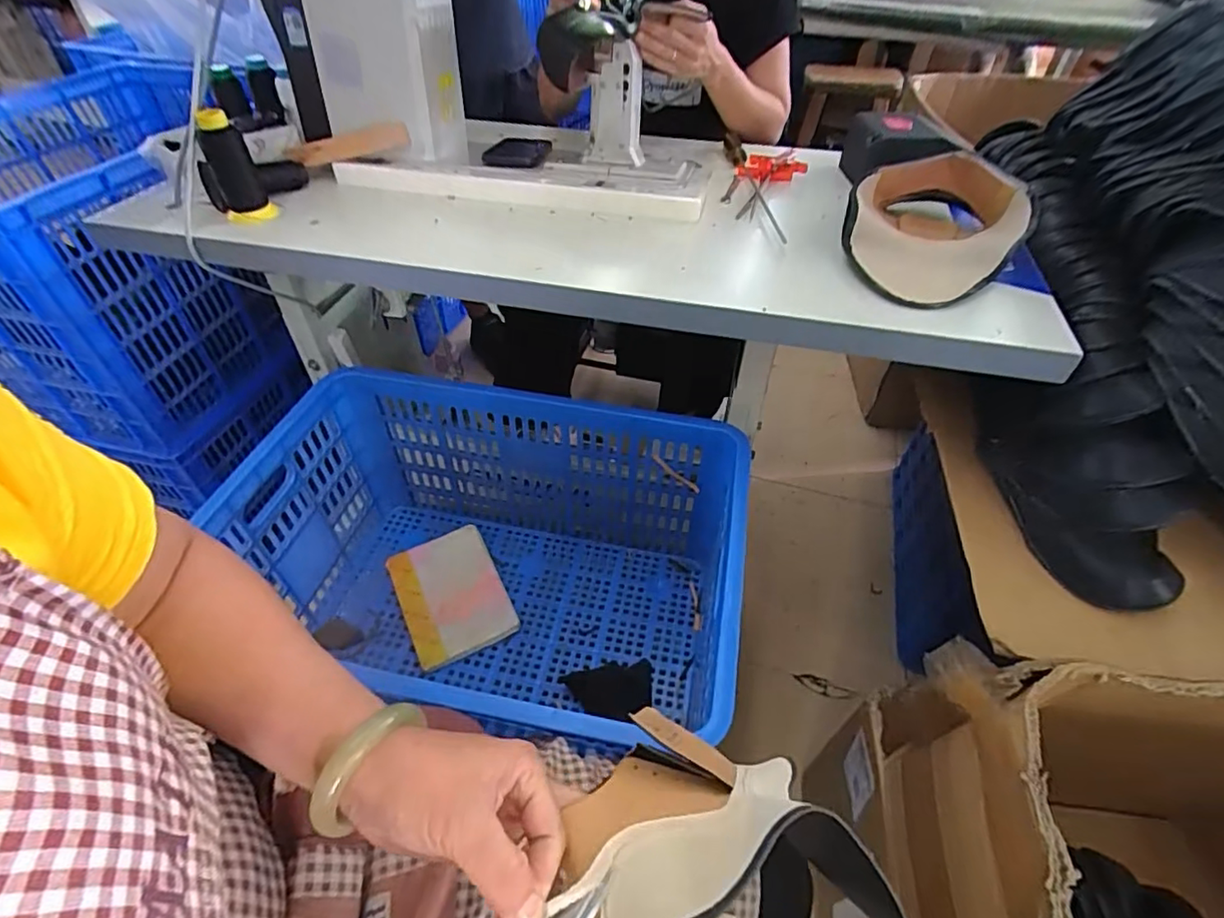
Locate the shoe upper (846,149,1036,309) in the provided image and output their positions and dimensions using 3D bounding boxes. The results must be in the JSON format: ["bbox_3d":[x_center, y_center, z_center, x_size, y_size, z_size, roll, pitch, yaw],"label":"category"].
[{"bbox_3d":[0.369,-0.271,0.670,0.187,0.086,0.221,21,48,18],"label":"shoe upper"}]

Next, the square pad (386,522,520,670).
[{"bbox_3d":[-0.247,0.205,0.882,0.146,0.022,0.208,-20,49,-20],"label":"square pad"}]

